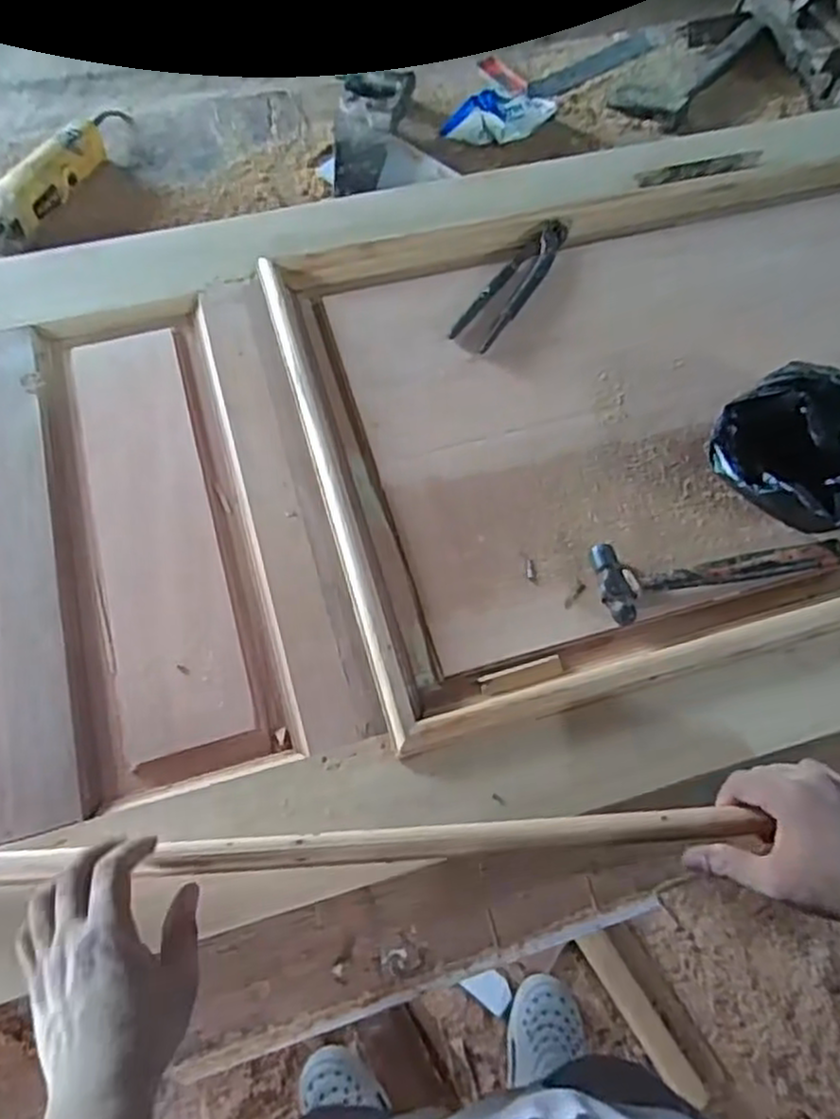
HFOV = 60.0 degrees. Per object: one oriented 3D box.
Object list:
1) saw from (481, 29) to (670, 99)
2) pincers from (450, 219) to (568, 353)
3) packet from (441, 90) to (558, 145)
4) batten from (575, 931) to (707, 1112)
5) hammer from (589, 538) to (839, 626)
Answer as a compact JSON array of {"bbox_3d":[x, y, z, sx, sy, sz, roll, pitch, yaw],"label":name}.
[{"bbox_3d":[0.255,-0.812,1.184,0.359,0.034,0.124,-36,69,-16],"label":"saw"},{"bbox_3d":[0.115,-0.330,0.845,0.049,0.017,0.233,30,66,13],"label":"pincers"},{"bbox_3d":[0.120,-0.660,1.087,0.184,0.054,0.071,-13,65,-6],"label":"packet"},{"bbox_3d":[0.387,0.794,1.261,0.058,0.032,0.301,-30,68,-14],"label":"batten"},{"bbox_3d":[0.287,0.007,0.686,0.241,0.022,0.072,-8,63,-5],"label":"hammer"}]

